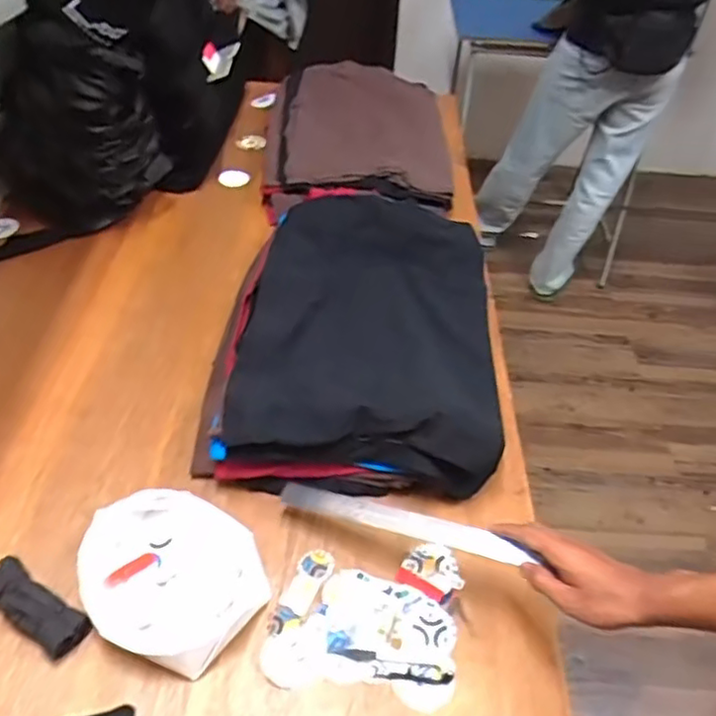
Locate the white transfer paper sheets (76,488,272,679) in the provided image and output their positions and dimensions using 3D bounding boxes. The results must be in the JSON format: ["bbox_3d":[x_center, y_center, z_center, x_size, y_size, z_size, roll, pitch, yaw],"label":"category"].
[{"bbox_3d":[-0.200,0.230,0.682,0.188,0.049,0.162,17,50,12],"label":"white transfer paper sheets"}]

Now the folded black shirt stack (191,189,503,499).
[{"bbox_3d":[0.002,-0.059,0.927,0.384,0.104,0.524,4,48,1],"label":"folded black shirt stack"}]

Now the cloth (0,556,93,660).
[{"bbox_3d":[-0.335,0.261,0.663,0.133,0.035,0.050,27,52,20],"label":"cloth"}]

